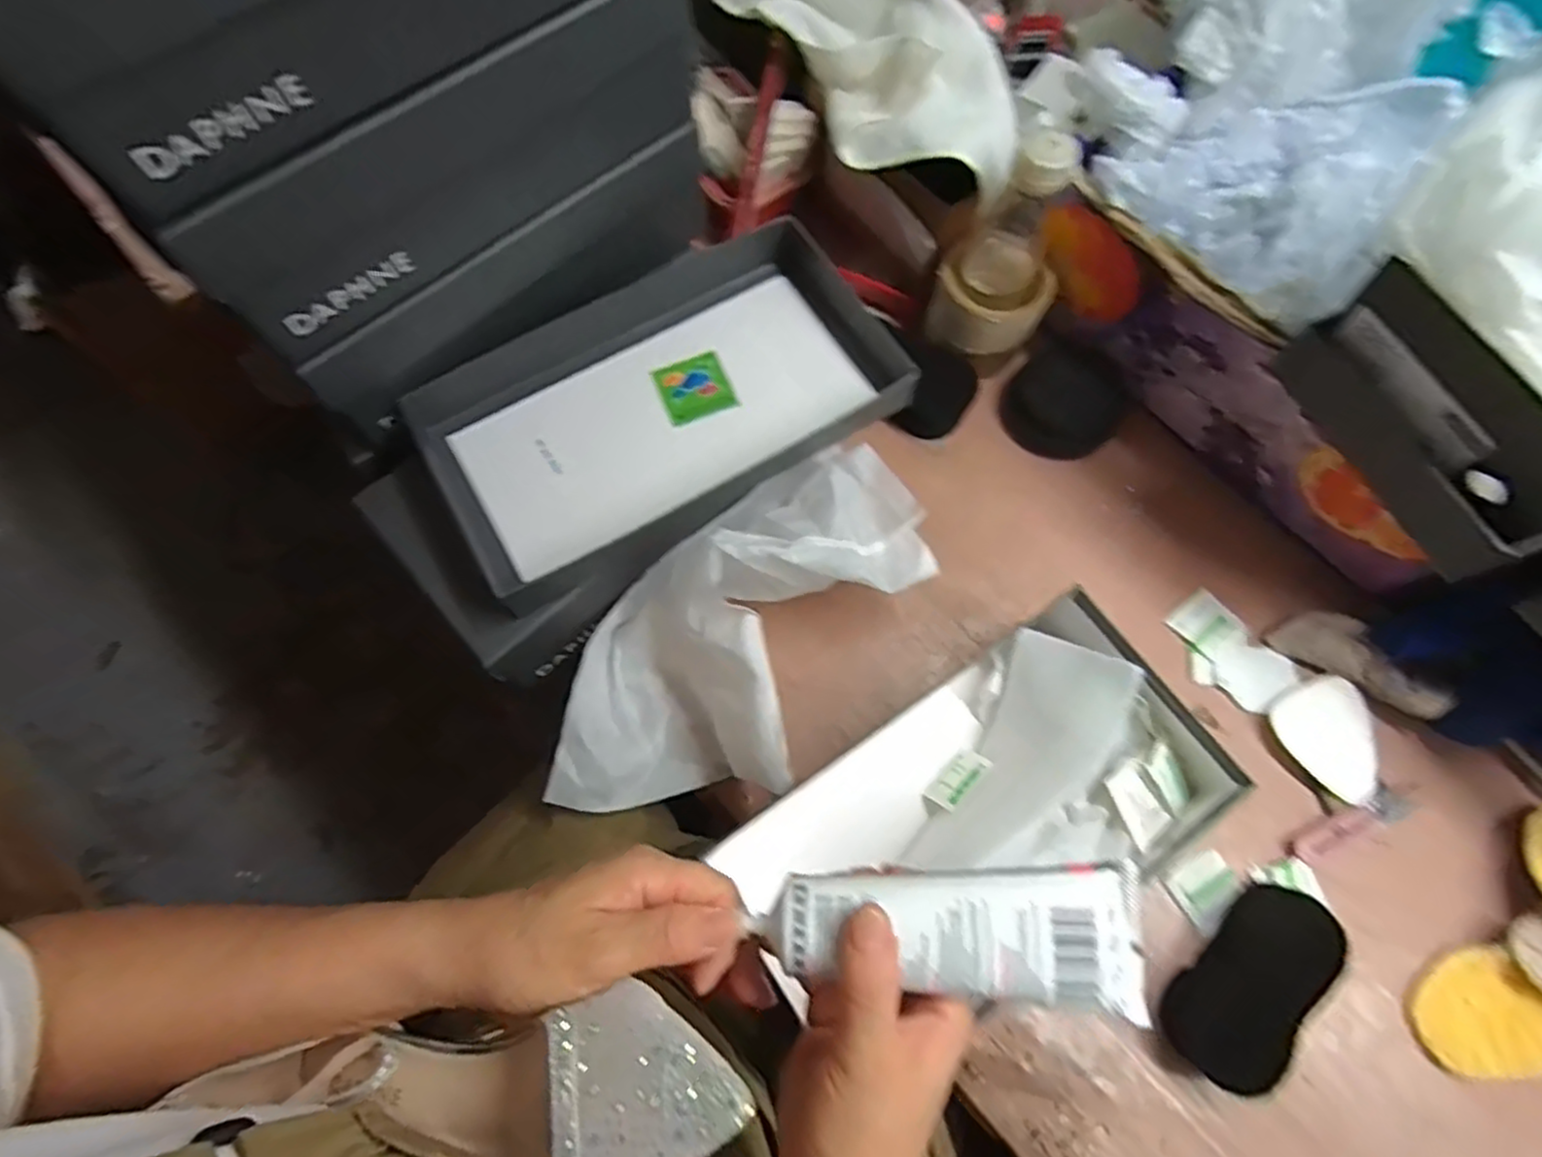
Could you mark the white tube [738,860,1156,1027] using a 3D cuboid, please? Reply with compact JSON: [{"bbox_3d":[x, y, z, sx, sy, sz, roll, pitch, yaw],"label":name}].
[{"bbox_3d":[0.073,0.142,0.294,0.145,0.029,0.052,2,71,4],"label":"white tube"}]

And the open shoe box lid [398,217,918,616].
[{"bbox_3d":[-0.072,-0.118,0.509,0.315,0.056,0.170,-29,73,-9],"label":"open shoe box lid"}]

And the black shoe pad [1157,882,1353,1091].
[{"bbox_3d":[0.308,0.257,0.456,0.127,0.024,0.059,-43,75,-12],"label":"black shoe pad"}]

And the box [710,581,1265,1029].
[{"bbox_3d":[0.128,0.156,0.465,0.295,0.084,0.162,-34,73,-10],"label":"box"}]

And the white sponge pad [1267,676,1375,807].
[{"bbox_3d":[0.409,0.117,0.525,0.066,0.006,0.081,-24,72,-7],"label":"white sponge pad"}]

